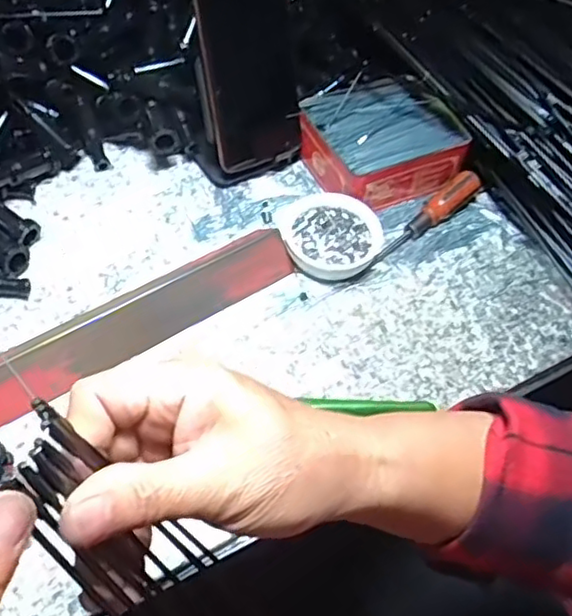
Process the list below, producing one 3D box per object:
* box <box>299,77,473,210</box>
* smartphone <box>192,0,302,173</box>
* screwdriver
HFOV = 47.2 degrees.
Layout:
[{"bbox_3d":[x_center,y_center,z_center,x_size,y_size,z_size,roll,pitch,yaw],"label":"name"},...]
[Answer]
[{"bbox_3d":[0.078,-0.141,0.555,0.117,0.043,0.105,-22,60,-19],"label":"box"},{"bbox_3d":[-0.027,-0.191,0.496,0.073,0.164,0.009,-20,34,-18],"label":"smartphone"},{"bbox_3d":[0.113,-0.072,0.527,0.026,0.025,0.124,38,60,20],"label":"screwdriver"}]

